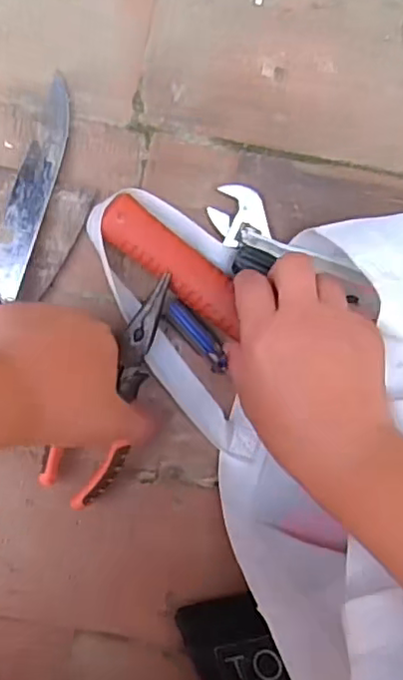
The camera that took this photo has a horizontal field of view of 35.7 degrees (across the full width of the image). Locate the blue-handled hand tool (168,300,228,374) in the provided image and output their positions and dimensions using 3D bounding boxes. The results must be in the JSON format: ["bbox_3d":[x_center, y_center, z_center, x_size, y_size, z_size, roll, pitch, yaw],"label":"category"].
[{"bbox_3d":[-0.002,-0.003,0.418,0.014,0.008,0.057,-38,94,1],"label":"blue-handled hand tool"}]

